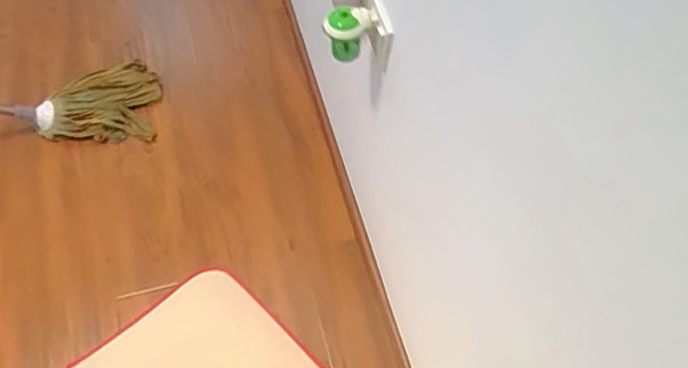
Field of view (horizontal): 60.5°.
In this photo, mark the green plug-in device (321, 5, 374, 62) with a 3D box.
[{"bbox_3d":[0.006,-0.226,0.879,0.074,0.078,0.053,-3,63,-4],"label":"green plug-in device"}]

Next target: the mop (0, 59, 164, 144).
[{"bbox_3d":[-1.040,-0.190,1.046,1.418,0.222,0.182,3,55,-43],"label":"mop"}]

